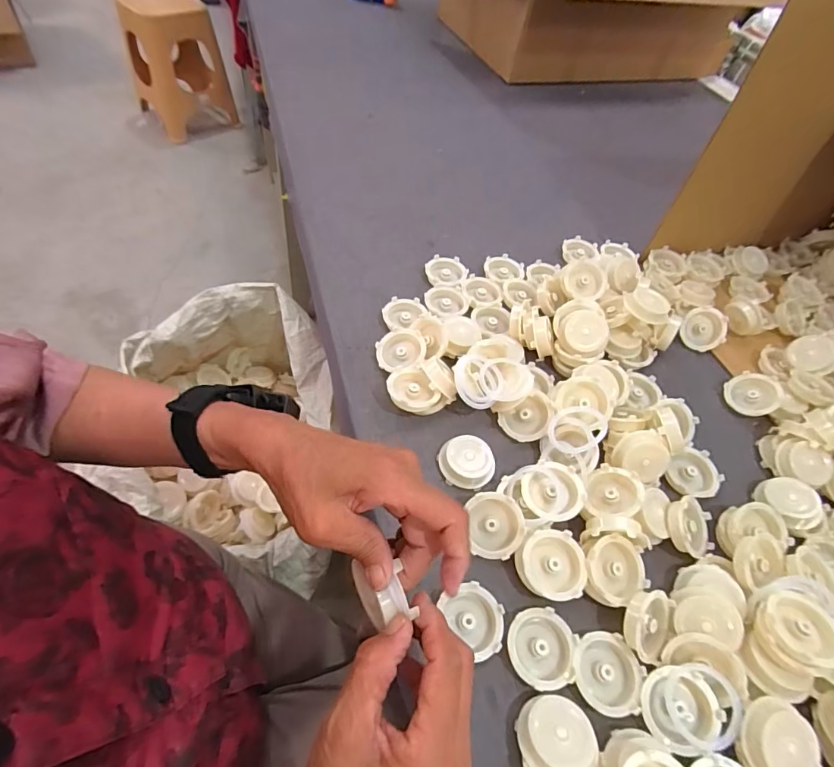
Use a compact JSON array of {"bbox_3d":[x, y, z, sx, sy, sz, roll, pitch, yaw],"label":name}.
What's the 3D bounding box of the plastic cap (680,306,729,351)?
[{"bbox_3d":[0.395,-0.074,0.631,0.055,0.059,0.020,-7,11,32],"label":"plastic cap"}]

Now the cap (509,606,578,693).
[{"bbox_3d":[0.104,0.223,0.385,0.056,0.013,0.058,3,54,-4],"label":"cap"}]

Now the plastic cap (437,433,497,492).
[{"bbox_3d":[0.051,0.082,0.473,0.056,0.023,0.051,3,54,-4],"label":"plastic cap"}]

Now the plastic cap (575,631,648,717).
[{"bbox_3d":[0.158,0.242,0.385,0.055,0.021,0.057,3,54,-4],"label":"plastic cap"}]

